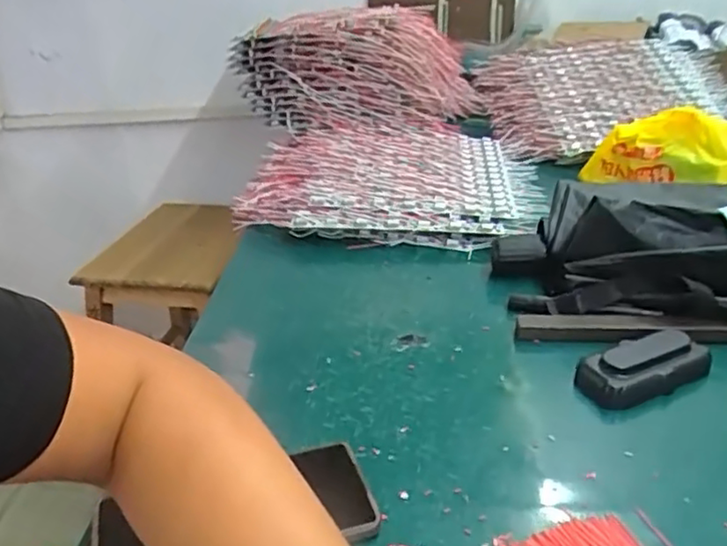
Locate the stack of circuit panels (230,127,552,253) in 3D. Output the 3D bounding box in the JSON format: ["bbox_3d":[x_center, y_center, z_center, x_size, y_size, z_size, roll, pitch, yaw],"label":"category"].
[{"bbox_3d":[0.040,-0.119,0.863,0.378,0.073,0.299,5,29,12],"label":"stack of circuit panels"}]

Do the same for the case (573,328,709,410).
[{"bbox_3d":[0.223,0.075,0.506,0.109,0.033,0.048,-9,29,-14],"label":"case"}]

